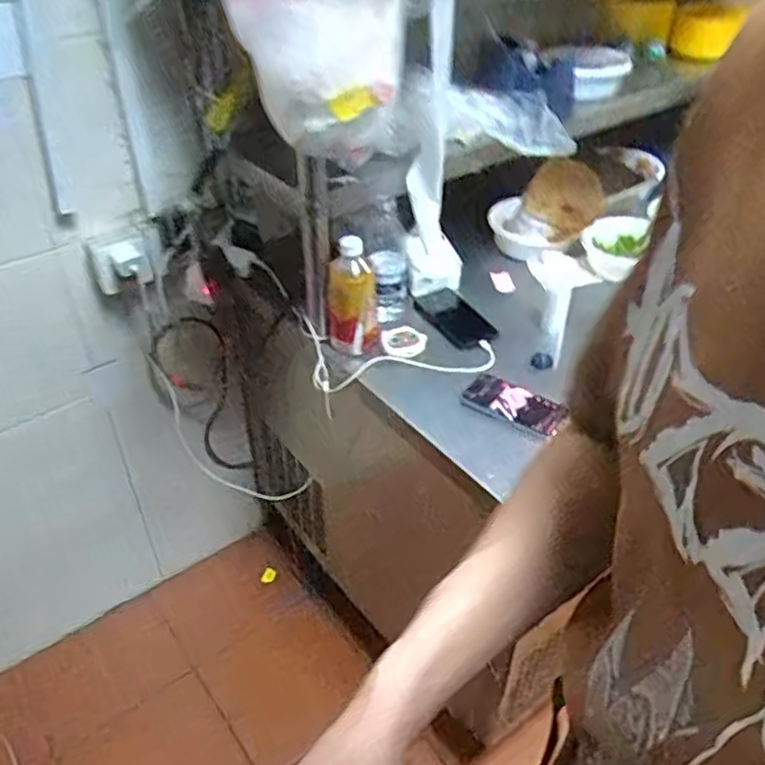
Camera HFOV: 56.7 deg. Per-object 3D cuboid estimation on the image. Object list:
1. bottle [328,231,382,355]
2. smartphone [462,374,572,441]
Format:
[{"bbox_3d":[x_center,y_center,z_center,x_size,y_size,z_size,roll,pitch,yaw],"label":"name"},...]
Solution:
[{"bbox_3d":[-0.043,-0.122,1.035,0.074,0.168,0.061,-6,40,-7],"label":"bottle"},{"bbox_3d":[0.180,0.028,0.982,0.142,0.015,0.077,27,46,28],"label":"smartphone"}]

